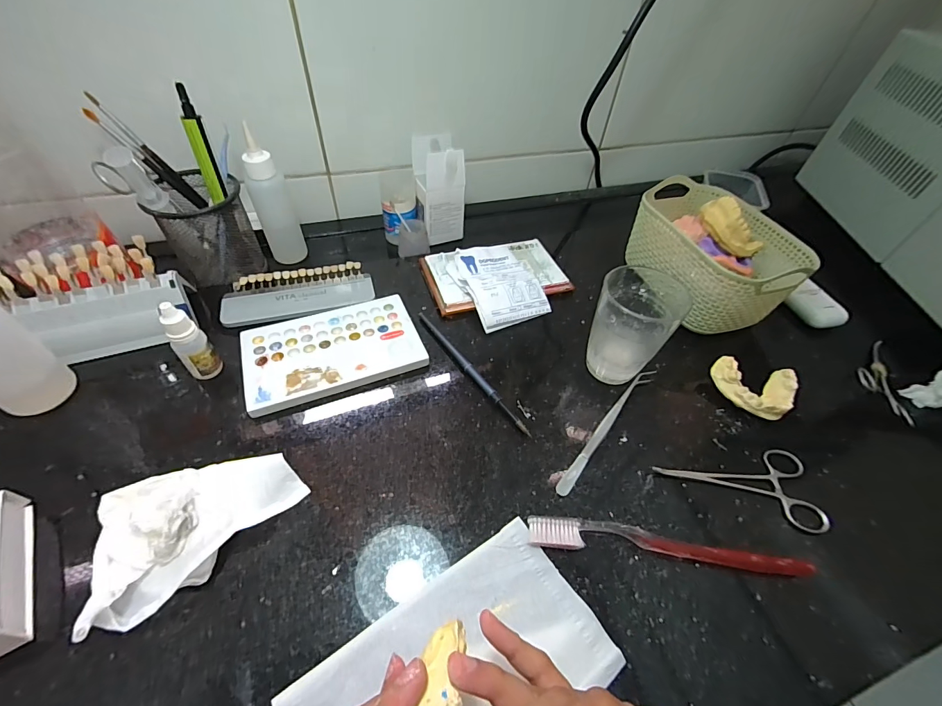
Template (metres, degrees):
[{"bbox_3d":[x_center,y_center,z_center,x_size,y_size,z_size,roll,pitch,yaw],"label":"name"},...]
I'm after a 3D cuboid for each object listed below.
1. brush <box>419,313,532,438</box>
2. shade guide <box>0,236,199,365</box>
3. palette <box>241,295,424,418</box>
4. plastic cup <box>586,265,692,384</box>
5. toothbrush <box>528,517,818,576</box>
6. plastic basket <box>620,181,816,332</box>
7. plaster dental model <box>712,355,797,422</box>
[{"bbox_3d":[-0.001,0.013,0.364,0.009,0.008,0.165,-27,57,-26],"label":"brush"},{"bbox_3d":[-0.326,-0.044,0.339,0.135,0.069,0.062,-21,54,-20],"label":"shade guide"},{"bbox_3d":[-0.127,-0.006,0.368,0.152,0.009,0.096,-16,53,-18],"label":"palette"},{"bbox_3d":[0.141,-0.024,0.353,0.066,0.090,0.065,3,49,-3],"label":"plastic cup"},{"bbox_3d":[0.132,0.130,0.271,0.184,0.017,0.022,7,49,0],"label":"toothbrush"},{"bbox_3d":[0.255,-0.104,0.430,0.119,0.086,0.167,-13,51,-14],"label":"plastic basket"},{"bbox_3d":[0.252,0.033,0.352,0.068,0.027,0.048,10,49,3],"label":"plaster dental model"}]

